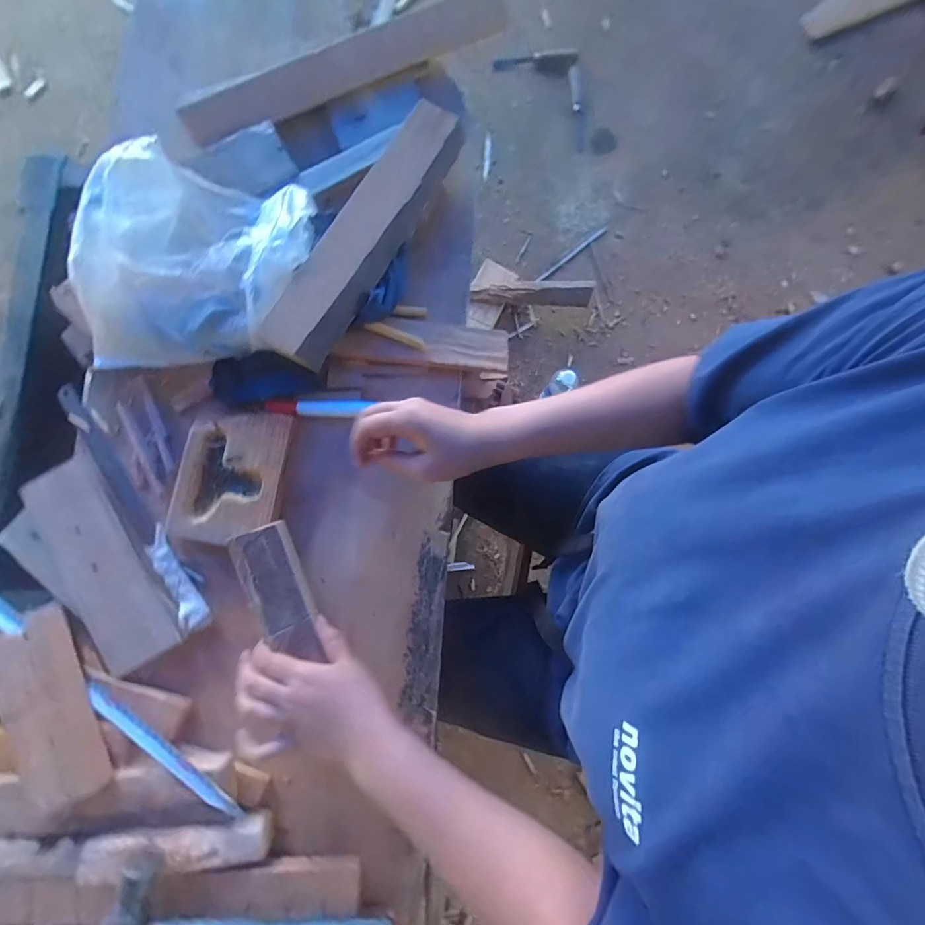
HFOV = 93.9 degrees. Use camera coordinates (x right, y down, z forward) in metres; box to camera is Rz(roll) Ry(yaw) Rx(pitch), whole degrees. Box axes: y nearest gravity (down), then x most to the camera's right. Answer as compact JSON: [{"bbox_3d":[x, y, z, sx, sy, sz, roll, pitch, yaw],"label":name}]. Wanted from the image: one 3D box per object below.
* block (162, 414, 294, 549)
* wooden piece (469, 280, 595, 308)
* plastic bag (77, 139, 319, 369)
[{"bbox_3d":[-0.244,0.013,0.451,0.108,0.018,0.139,9,82,0],"label":"block"},{"bbox_3d":[0.186,-0.450,1.145,0.314,0.036,0.063,-1,82,-1],"label":"wooden piece"},{"bbox_3d":[-0.282,-0.202,0.448,0.216,0.072,0.213,8,82,0],"label":"plastic bag"}]

